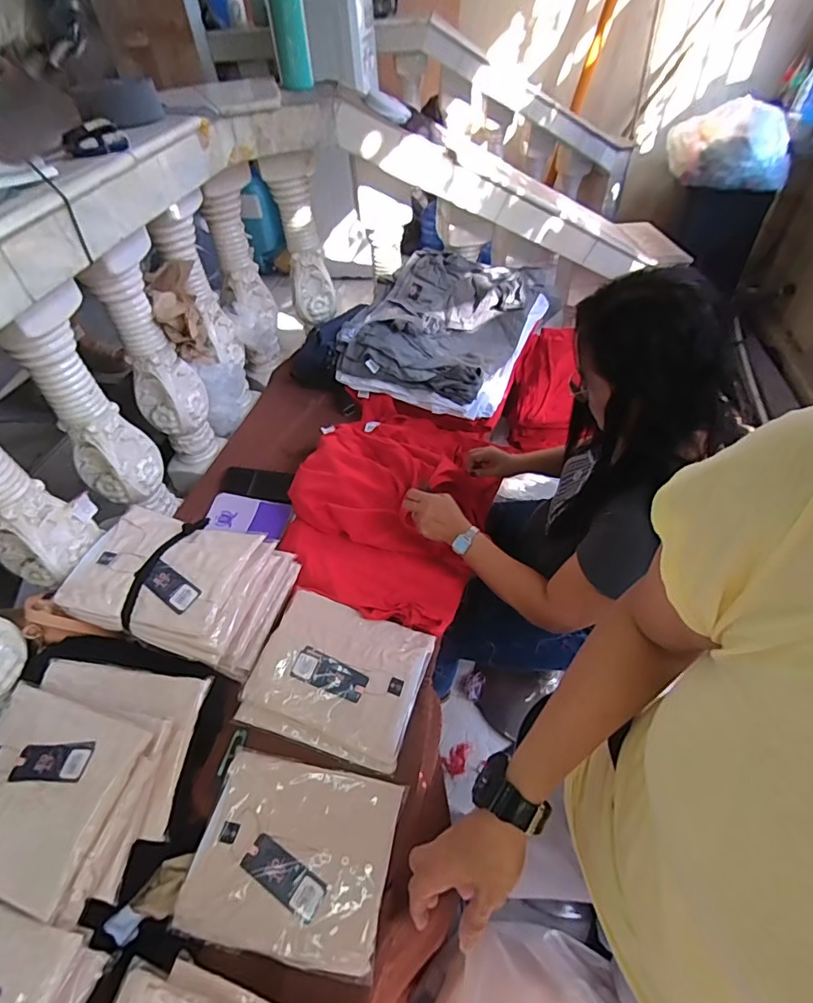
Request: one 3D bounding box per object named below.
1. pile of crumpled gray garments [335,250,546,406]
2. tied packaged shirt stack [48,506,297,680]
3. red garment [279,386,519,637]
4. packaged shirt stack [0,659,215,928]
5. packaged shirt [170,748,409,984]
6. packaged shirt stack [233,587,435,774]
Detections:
[{"bbox_3d":[0.085,-0.478,1.289,0.409,0.128,0.491,19,52,19],"label":"pile of crumpled gray garments"},{"bbox_3d":[-0.380,0.143,0.862,0.300,0.141,0.222,10,50,12],"label":"tied packaged shirt stack"},{"bbox_3d":[-0.021,-0.027,1.035,0.404,0.079,0.538,14,51,16],"label":"red garment"},{"bbox_3d":[-0.467,0.366,0.690,0.282,0.080,0.287,5,49,9],"label":"packaged shirt stack"},{"bbox_3d":[-0.152,0.468,0.673,0.258,0.028,0.212,6,49,9],"label":"packaged shirt"},{"bbox_3d":[-0.112,0.279,0.821,0.262,0.063,0.221,12,50,14],"label":"packaged shirt stack"}]

